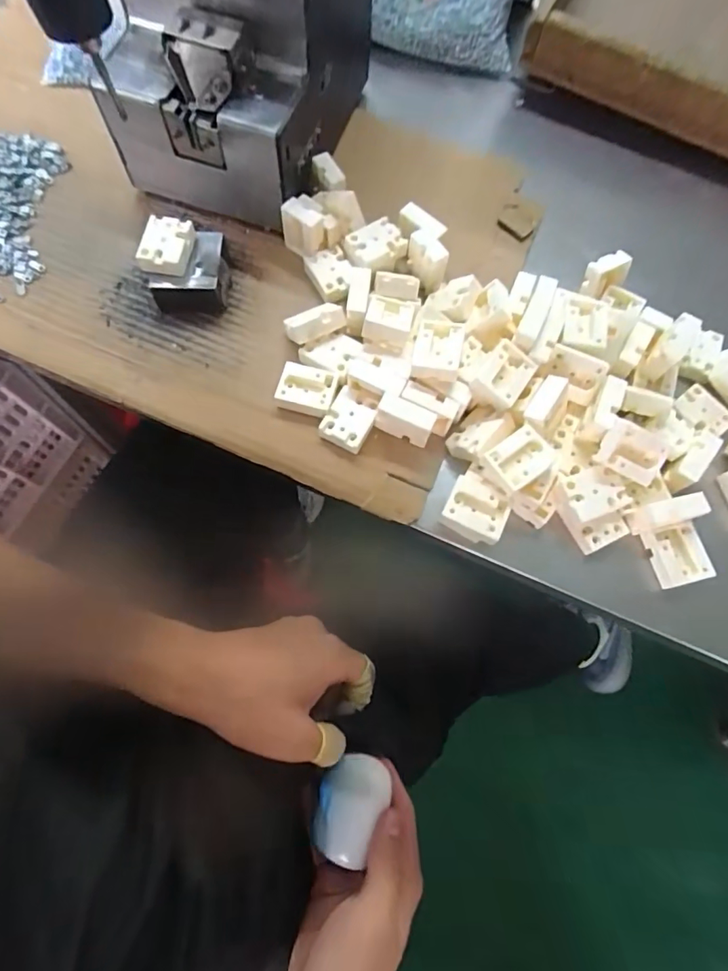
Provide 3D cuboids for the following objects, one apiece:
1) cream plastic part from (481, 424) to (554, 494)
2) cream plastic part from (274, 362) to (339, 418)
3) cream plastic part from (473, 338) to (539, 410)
[{"bbox_3d":[0.090,-0.013,0.300,0.038,0.022,0.027,-34,75,-13],"label":"cream plastic part"},{"bbox_3d":[-0.037,-0.063,0.332,0.036,0.015,0.029,14,70,2],"label":"cream plastic part"},{"bbox_3d":[0.087,-0.068,0.311,0.027,0.014,0.034,35,73,9],"label":"cream plastic part"}]

